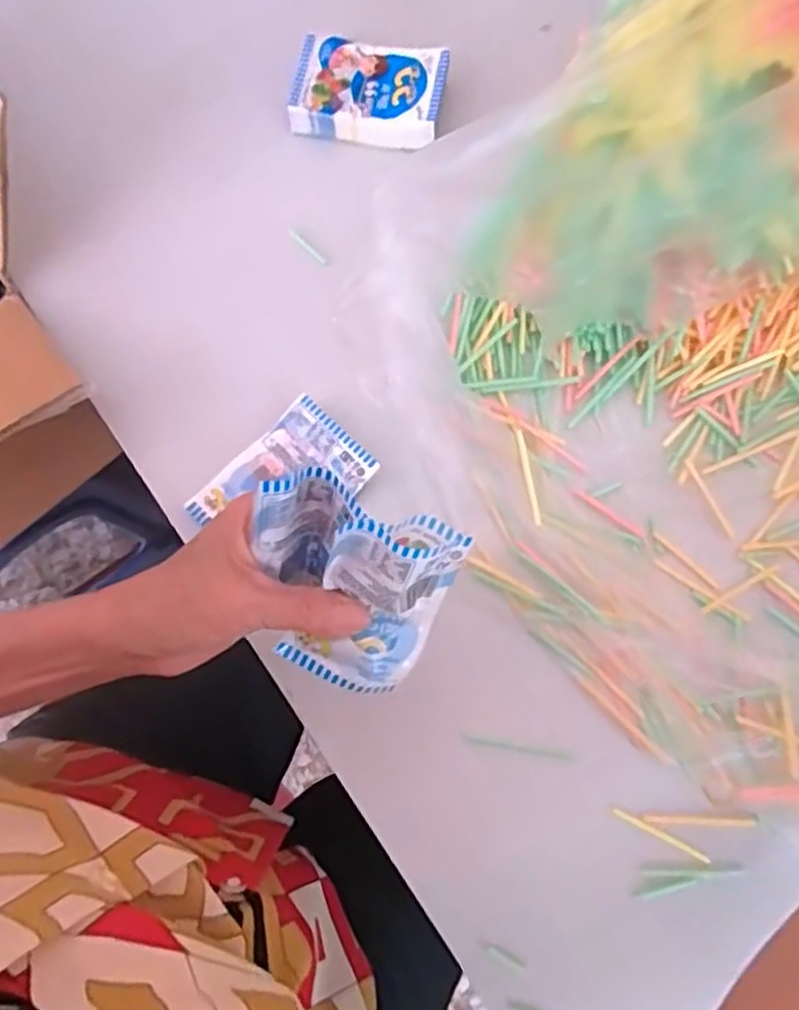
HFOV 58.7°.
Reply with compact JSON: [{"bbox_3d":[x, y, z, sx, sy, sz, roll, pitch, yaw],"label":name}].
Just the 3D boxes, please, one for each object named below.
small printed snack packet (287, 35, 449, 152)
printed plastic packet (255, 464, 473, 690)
[{"bbox_3d":[-0.022,-0.298,0.509,0.104,0.021,0.077,10,75,3],"label":"small printed snack packet"},{"bbox_3d":[-0.023,0.035,0.321,0.082,0.097,0.035,26,38,11],"label":"printed plastic packet"}]

